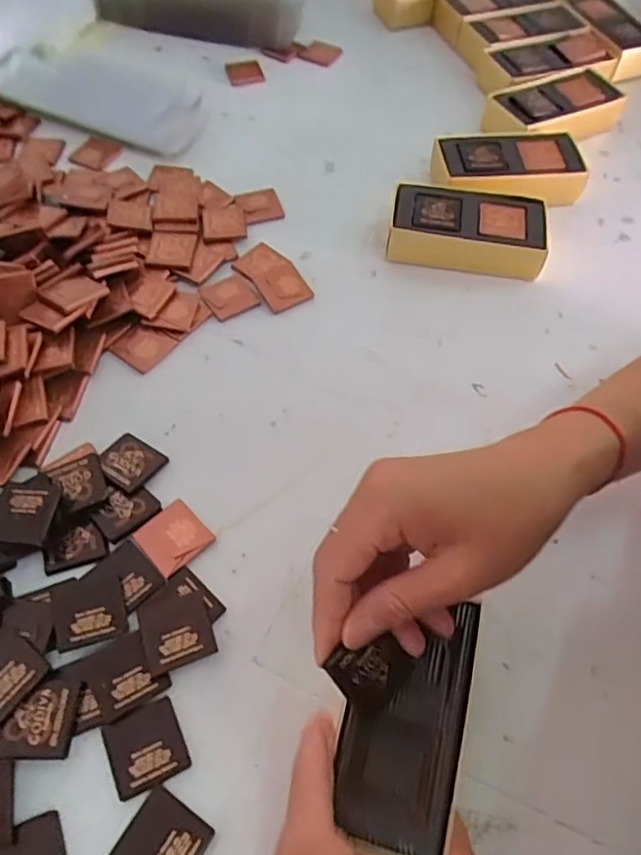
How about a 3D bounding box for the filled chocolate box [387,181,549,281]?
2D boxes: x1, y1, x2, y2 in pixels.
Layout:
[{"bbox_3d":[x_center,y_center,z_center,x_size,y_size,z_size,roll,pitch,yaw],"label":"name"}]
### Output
[{"bbox_3d":[0.109,-0.148,0.459,0.111,0.036,0.061,11,59,4],"label":"filled chocolate box"}]

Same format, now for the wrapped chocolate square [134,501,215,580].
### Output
[{"bbox_3d":[-0.083,0.061,0.344,0.033,0.004,0.034,-39,67,-23],"label":"wrapped chocolate square"}]

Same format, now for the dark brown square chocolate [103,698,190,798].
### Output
[{"bbox_3d":[-0.083,0.149,0.287,0.034,0.004,0.034,-23,62,-15],"label":"dark brown square chocolate"}]

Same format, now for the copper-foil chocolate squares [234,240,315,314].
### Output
[{"bbox_3d":[-0.035,-0.114,0.449,0.037,0.007,0.066,-29,64,-19],"label":"copper-foil chocolate squares"}]

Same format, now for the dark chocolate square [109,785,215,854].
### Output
[{"bbox_3d":[-0.070,0.183,0.267,0.034,0.004,0.035,30,62,15],"label":"dark chocolate square"}]

